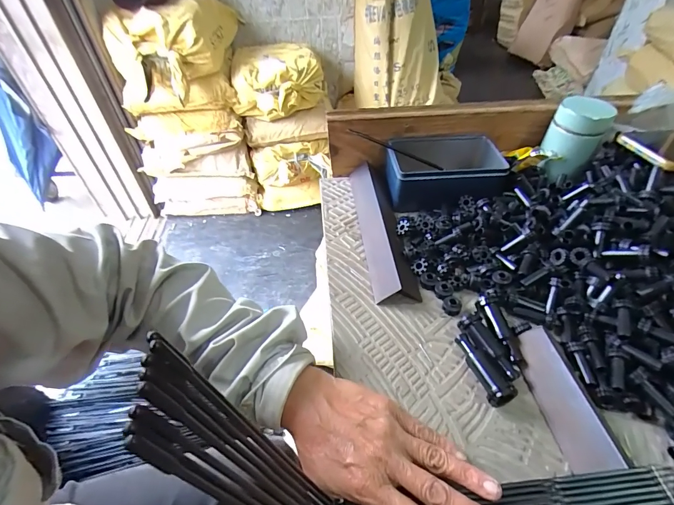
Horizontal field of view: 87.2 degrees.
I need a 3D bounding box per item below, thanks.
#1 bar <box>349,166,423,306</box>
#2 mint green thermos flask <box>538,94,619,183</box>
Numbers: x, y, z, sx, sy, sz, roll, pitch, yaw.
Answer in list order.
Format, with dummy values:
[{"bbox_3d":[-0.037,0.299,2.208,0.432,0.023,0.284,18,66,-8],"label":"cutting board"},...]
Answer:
[{"bbox_3d":[0.051,-0.040,0.445,0.044,0.026,0.236,-5,45,-3],"label":"bar"},{"bbox_3d":[0.309,-0.155,0.472,0.061,0.086,0.060,-14,46,-12],"label":"mint green thermos flask"}]

